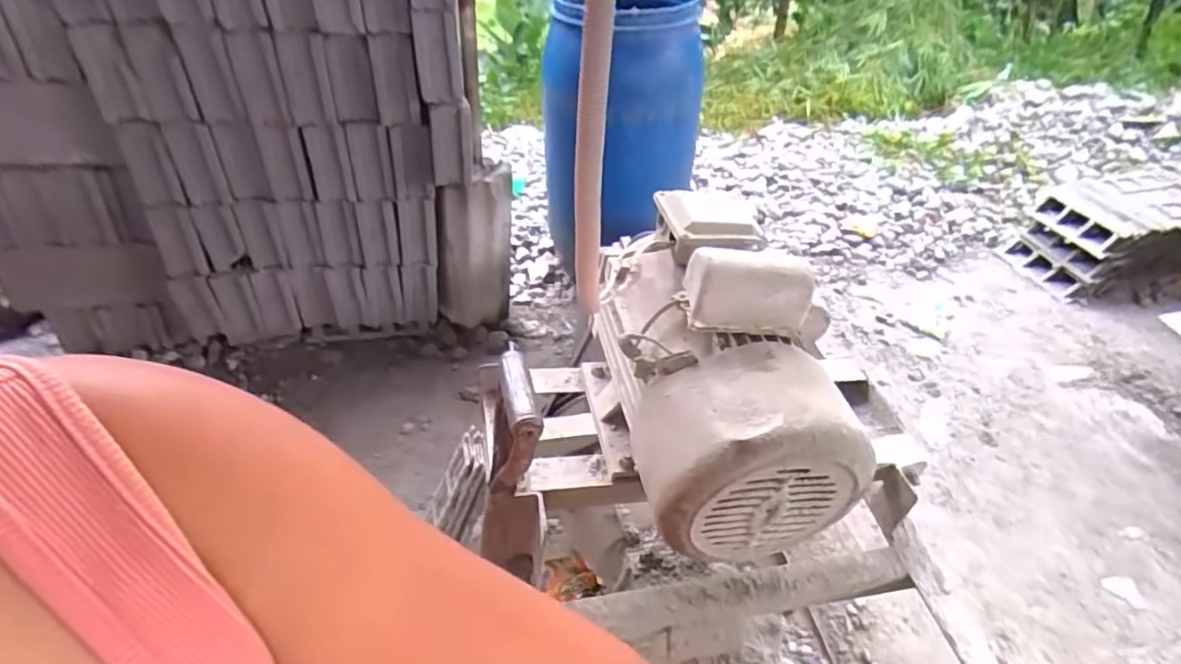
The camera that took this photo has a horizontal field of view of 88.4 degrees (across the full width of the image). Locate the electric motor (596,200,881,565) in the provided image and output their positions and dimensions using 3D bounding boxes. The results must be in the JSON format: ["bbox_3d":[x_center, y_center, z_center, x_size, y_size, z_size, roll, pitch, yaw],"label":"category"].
[{"bbox_3d":[0.157,0.024,0.765,0.248,0.246,0.402,-5,44,-11],"label":"electric motor"}]

